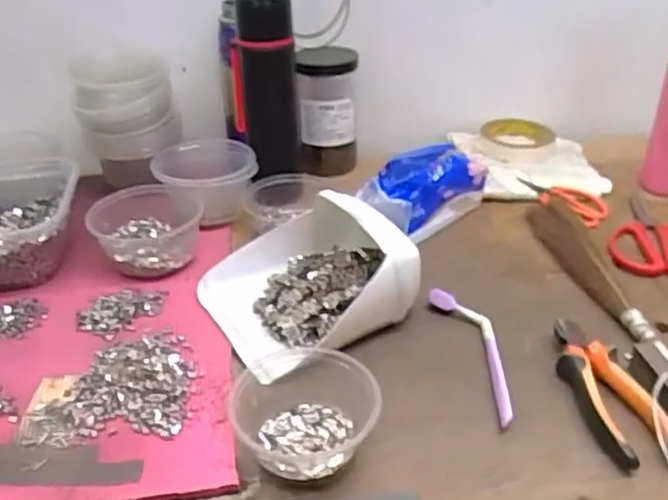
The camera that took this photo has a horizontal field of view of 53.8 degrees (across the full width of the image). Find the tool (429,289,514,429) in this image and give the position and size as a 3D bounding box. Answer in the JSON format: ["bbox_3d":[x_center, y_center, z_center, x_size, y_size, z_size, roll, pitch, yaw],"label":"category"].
[{"bbox_3d":[0.131,0.086,0.577,0.040,0.023,0.160,-9,32,-11],"label":"tool"}]

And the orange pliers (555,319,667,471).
[{"bbox_3d":[0.222,0.110,0.532,0.056,0.030,0.140,-7,31,-8],"label":"orange pliers"}]

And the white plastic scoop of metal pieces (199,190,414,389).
[{"bbox_3d":[-0.027,0.019,0.618,0.173,0.076,0.158,-16,34,-23],"label":"white plastic scoop of metal pieces"}]

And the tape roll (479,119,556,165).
[{"bbox_3d":[0.252,-0.152,0.902,0.095,0.029,0.108,8,32,16],"label":"tape roll"}]

